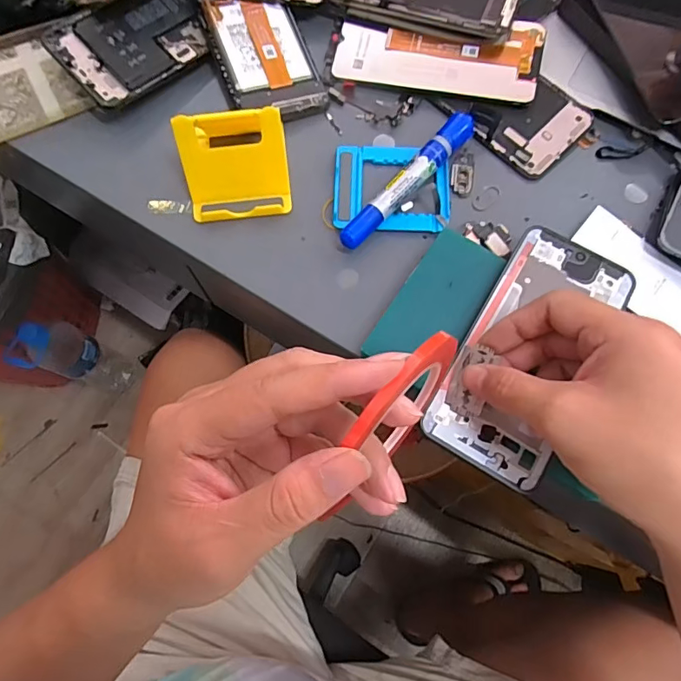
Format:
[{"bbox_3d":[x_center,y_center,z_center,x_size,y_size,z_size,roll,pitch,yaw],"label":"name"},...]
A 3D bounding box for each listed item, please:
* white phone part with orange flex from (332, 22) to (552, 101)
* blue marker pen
[{"bbox_3d":[0.076,-0.222,0.385,0.155,0.006,0.063,10,81,7],"label":"white phone part with orange flex"},{"bbox_3d":[0.050,-0.113,0.353,0.018,0.019,0.135,39,76,11],"label":"blue marker pen"}]

